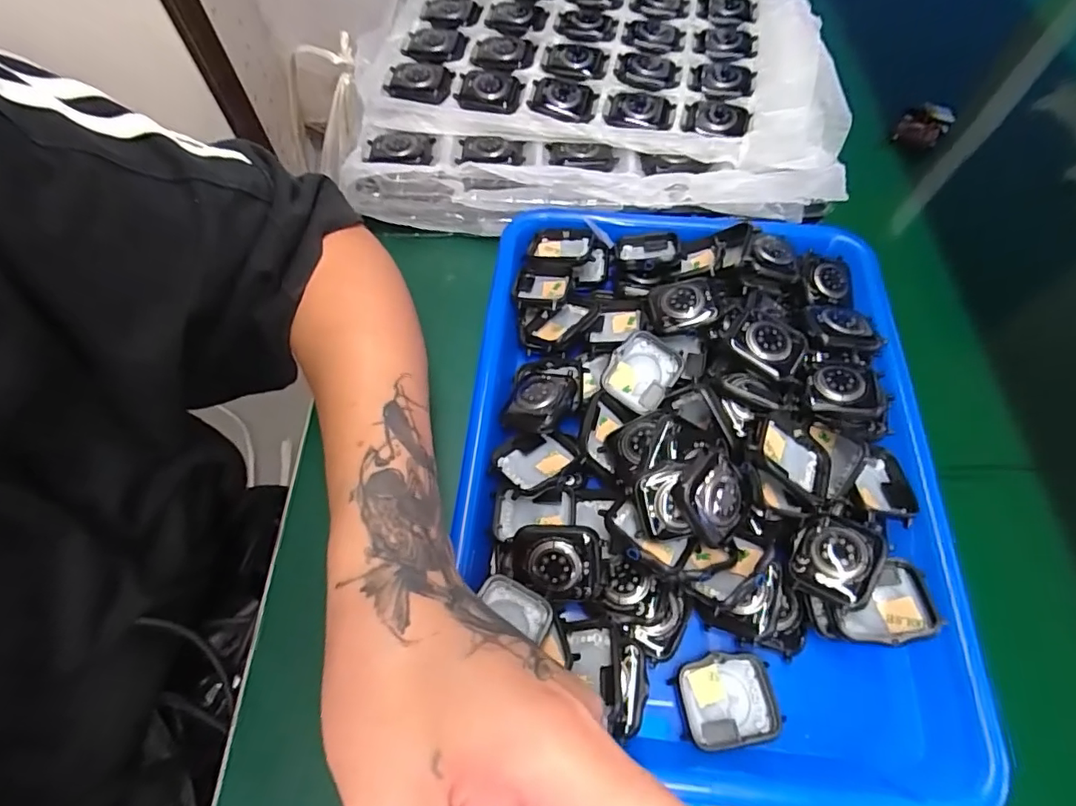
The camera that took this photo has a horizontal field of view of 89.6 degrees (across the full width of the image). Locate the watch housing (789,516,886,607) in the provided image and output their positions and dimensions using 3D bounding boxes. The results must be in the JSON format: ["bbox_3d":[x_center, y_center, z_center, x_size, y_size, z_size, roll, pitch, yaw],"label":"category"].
[{"bbox_3d":[0.144,0.076,0.263,0.037,0.010,0.042,18,68,29],"label":"watch housing"}]

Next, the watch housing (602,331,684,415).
[{"bbox_3d":[0.061,-0.019,0.315,0.037,0.015,0.038,33,67,17],"label":"watch housing"}]

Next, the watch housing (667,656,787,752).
[{"bbox_3d":[0.090,0.141,0.257,0.045,0.007,0.037,-8,62,-4],"label":"watch housing"}]

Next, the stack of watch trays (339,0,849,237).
[{"bbox_3d":[0.036,-0.285,0.441,0.360,0.041,0.335,3,62,2],"label":"stack of watch trays"}]

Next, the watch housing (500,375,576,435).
[{"bbox_3d":[0.002,-0.002,0.314,0.036,0.011,0.043,11,50,29],"label":"watch housing"}]

